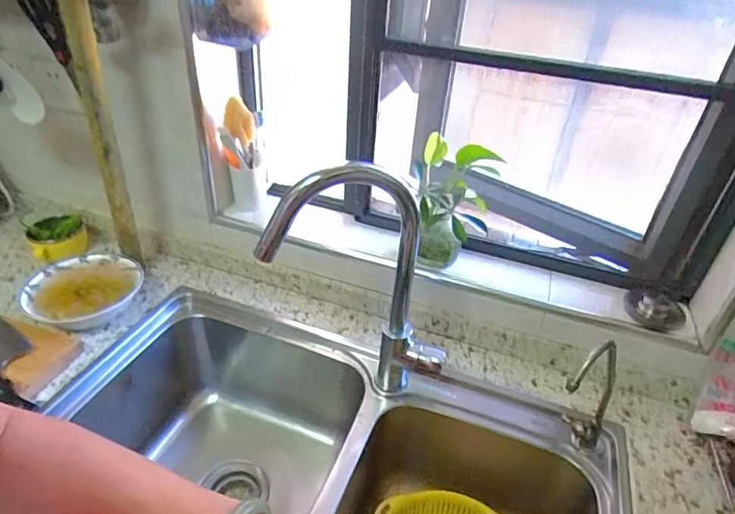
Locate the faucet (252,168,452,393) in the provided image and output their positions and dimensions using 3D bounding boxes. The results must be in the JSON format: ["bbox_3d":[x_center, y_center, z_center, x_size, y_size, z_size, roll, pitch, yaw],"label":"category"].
[{"bbox_3d":[-0.009,0.048,0.616,0.239,0.354,0.064,0,37,-4],"label":"faucet"}]

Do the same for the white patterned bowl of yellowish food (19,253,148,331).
[{"bbox_3d":[-0.473,0.062,0.801,0.152,0.055,0.163,1,39,-1],"label":"white patterned bowl of yellowish food"}]

